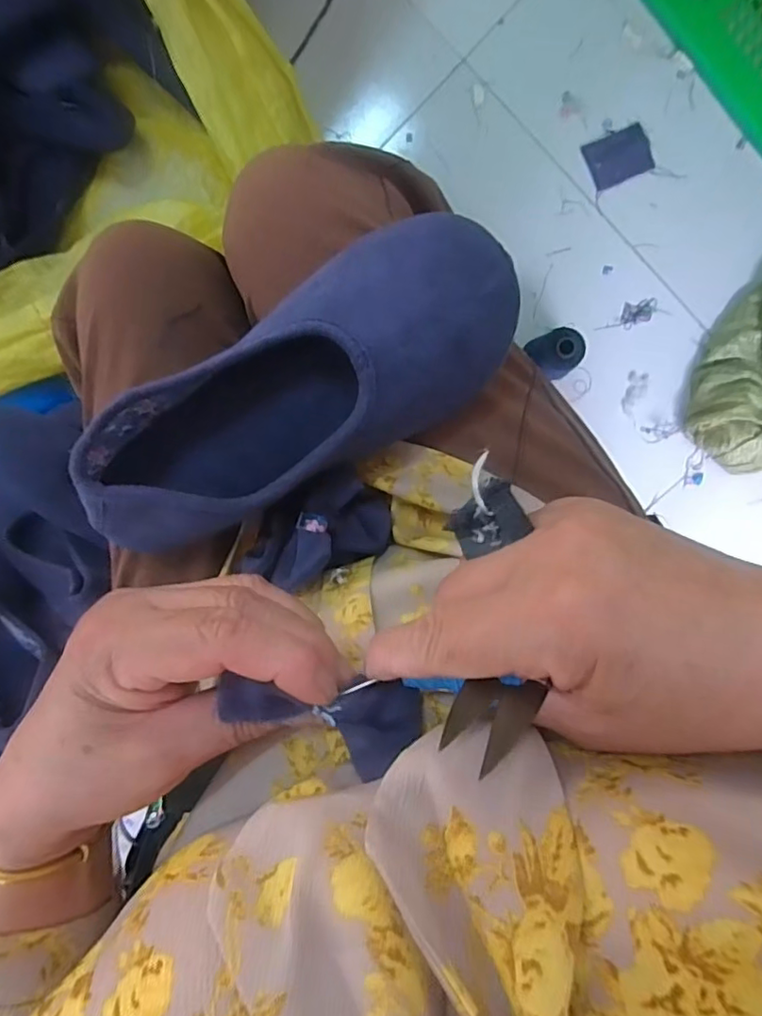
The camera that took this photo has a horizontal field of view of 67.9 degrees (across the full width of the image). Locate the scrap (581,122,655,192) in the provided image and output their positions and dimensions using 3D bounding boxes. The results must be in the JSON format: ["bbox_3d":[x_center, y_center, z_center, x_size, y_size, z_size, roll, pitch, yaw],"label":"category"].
[{"bbox_3d":[0.303,-0.449,0.722,0.072,0.014,0.060,-22,97,6],"label":"scrap"}]

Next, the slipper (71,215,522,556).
[{"bbox_3d":[-0.043,-0.053,0.287,0.236,0.062,0.091,-35,96,7],"label":"slipper"}]

